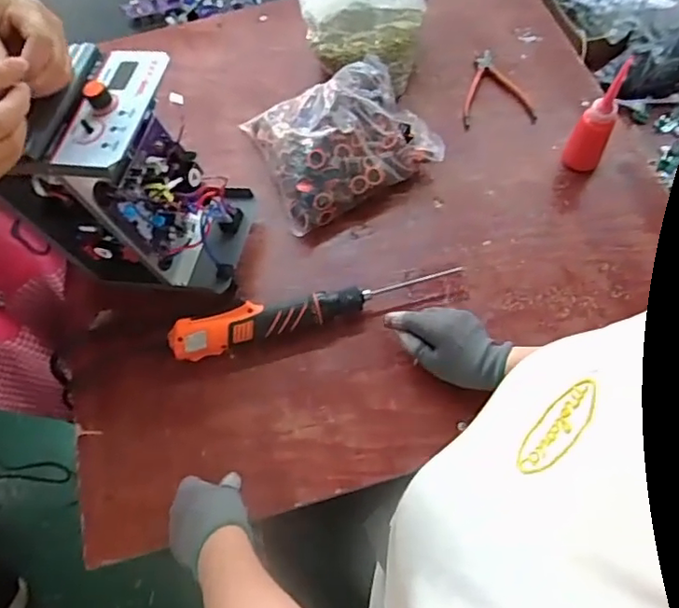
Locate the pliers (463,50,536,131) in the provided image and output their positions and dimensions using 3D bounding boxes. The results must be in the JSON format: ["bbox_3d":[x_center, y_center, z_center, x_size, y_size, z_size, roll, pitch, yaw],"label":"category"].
[{"bbox_3d":[0.225,-0.320,0.862,0.105,0.022,0.134,-7,65,0],"label":"pliers"}]

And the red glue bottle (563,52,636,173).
[{"bbox_3d":[0.322,-0.231,0.722,0.044,0.149,0.044,27,69,15],"label":"red glue bottle"}]

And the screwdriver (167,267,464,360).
[{"bbox_3d":[-0.026,-0.001,0.703,0.356,0.041,0.049,-17,65,-5],"label":"screwdriver"}]

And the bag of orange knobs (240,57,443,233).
[{"bbox_3d":[-0.003,-0.228,0.796,0.222,0.078,0.204,-26,66,-8],"label":"bag of orange knobs"}]

